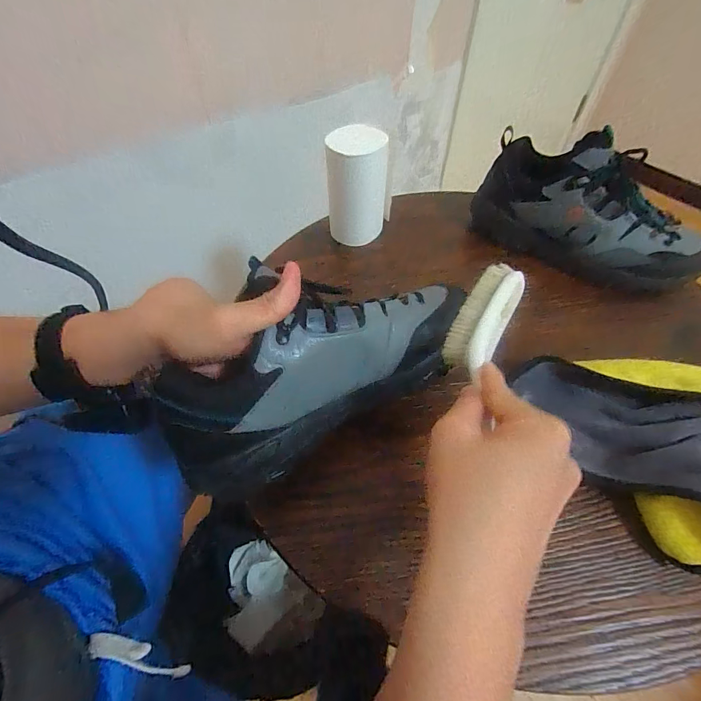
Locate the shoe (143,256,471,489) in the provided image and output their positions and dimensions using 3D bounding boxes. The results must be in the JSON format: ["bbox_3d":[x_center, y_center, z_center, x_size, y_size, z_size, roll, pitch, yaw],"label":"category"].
[{"bbox_3d":[-0.021,0.000,0.282,0.245,0.104,0.092,-26,58,-13],"label":"shoe"}]

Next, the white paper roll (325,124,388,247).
[{"bbox_3d":[0.008,-0.212,0.492,0.071,0.132,0.061,2,53,1],"label":"white paper roll"}]

